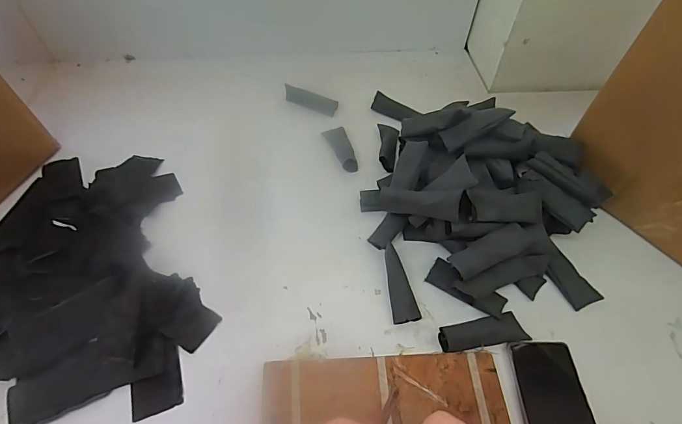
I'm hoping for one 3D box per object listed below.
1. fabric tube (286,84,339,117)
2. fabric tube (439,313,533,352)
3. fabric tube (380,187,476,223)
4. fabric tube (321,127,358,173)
[{"bbox_3d":[-0.060,-0.215,0.727,0.107,0.034,0.029,18,55,13],"label":"fabric tube"},{"bbox_3d":[0.173,0.149,0.456,0.101,0.021,0.035,-10,54,-8],"label":"fabric tube"},{"bbox_3d":[0.114,-0.011,0.498,0.121,0.039,0.025,7,18,28],"label":"fabric tube"},{"bbox_3d":[0.002,-0.117,0.662,0.037,0.027,0.107,-16,55,-12],"label":"fabric tube"}]

